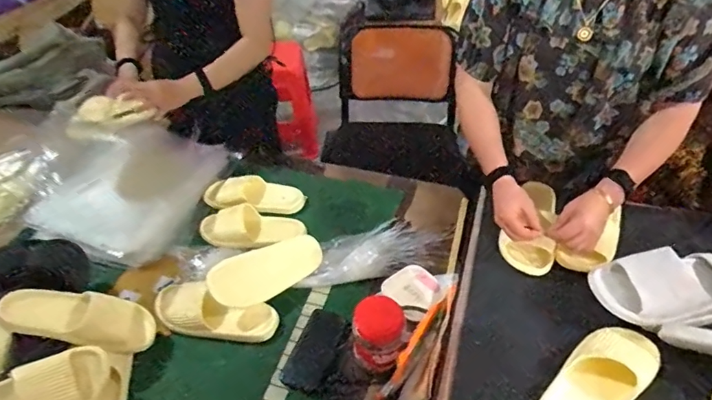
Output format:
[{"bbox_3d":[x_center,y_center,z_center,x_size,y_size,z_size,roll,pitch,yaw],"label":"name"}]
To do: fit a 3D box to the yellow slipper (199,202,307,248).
[{"bbox_3d":[-0.249,0.062,1.129,0.231,0.079,0.098,4,39,-24],"label":"yellow slipper"}]

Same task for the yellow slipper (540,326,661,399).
[{"bbox_3d":[0.372,0.283,0.744,0.230,0.050,0.101,-33,51,-28],"label":"yellow slipper"}]

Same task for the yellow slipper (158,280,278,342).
[{"bbox_3d":[-0.283,0.220,0.951,0.246,0.077,0.088,8,44,11],"label":"yellow slipper"}]

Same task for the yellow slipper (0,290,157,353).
[{"bbox_3d":[-0.490,0.211,0.859,0.252,0.061,0.092,14,42,-14],"label":"yellow slipper"}]

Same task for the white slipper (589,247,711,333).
[{"bbox_3d":[0.554,0.146,0.830,0.301,0.107,0.116,-11,44,-8],"label":"white slipper"}]

